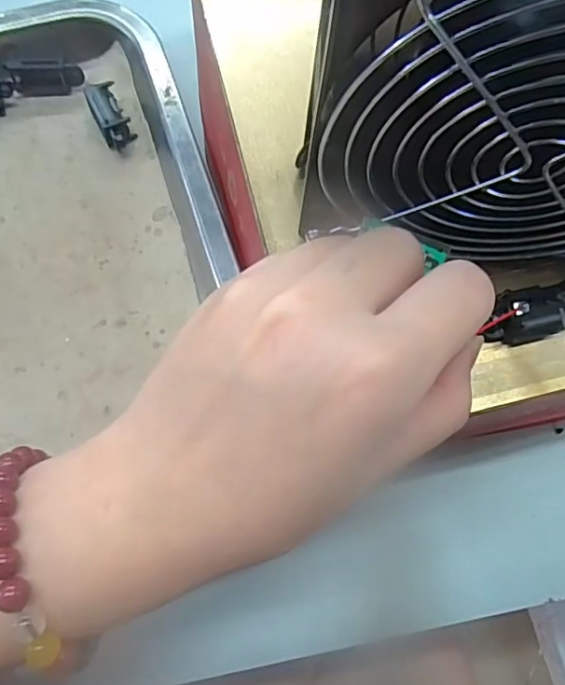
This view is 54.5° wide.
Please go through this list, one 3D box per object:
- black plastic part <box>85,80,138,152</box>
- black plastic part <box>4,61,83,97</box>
[{"bbox_3d":[-0.085,-0.113,0.274,0.015,0.016,0.035,-26,77,-8],"label":"black plastic part"},{"bbox_3d":[-0.119,-0.136,0.279,0.034,0.015,0.010,-3,75,-3],"label":"black plastic part"}]

